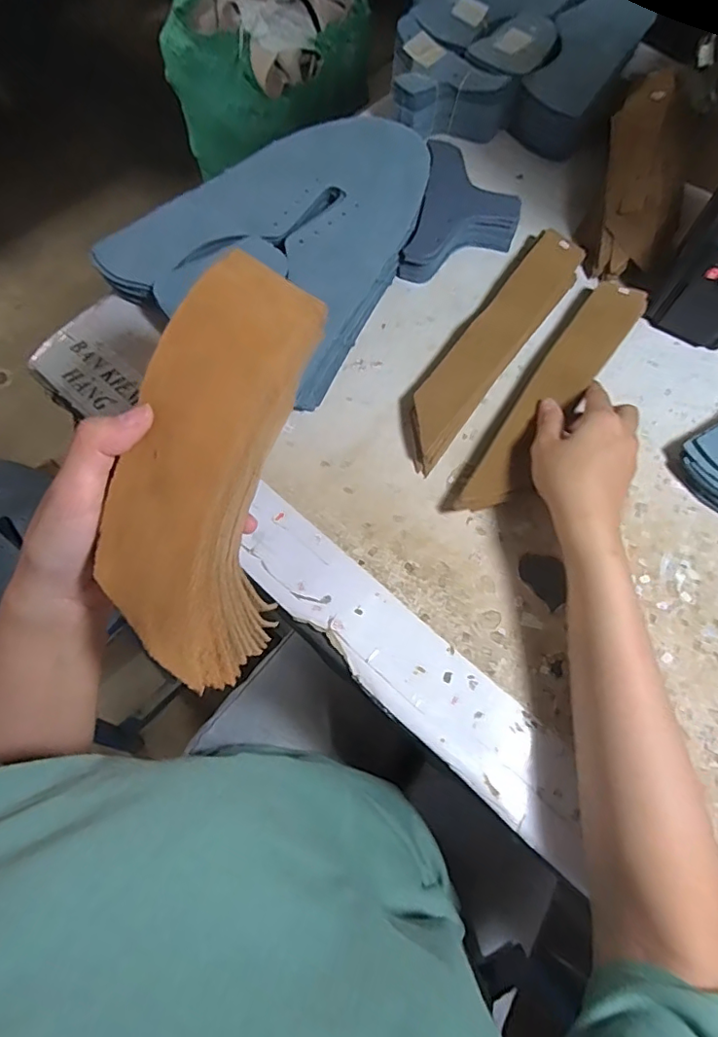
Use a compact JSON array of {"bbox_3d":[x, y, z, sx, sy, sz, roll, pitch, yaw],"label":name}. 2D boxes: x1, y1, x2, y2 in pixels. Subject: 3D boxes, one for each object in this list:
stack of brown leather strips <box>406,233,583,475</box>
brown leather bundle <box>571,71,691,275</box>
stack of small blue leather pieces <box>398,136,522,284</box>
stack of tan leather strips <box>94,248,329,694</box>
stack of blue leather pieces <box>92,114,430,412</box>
[{"bbox_3d":[0.110,-0.145,0.443,0.044,0.027,0.248,34,72,10],"label":"stack of brown leather strips"},{"bbox_3d":[0.246,-0.309,0.472,0.067,0.068,0.197,17,70,4],"label":"brown leather bundle"},{"bbox_3d":[0.095,-0.269,0.487,0.089,0.026,0.136,14,70,4],"label":"stack of small blue leather pieces"},{"bbox_3d":[-0.069,-0.031,0.260,0.068,0.066,0.205,10,81,1],"label":"stack of tan leather strips"},{"bbox_3d":[-0.049,-0.250,0.464,0.204,0.027,0.270,33,72,10],"label":"stack of blue leather pieces"}]

